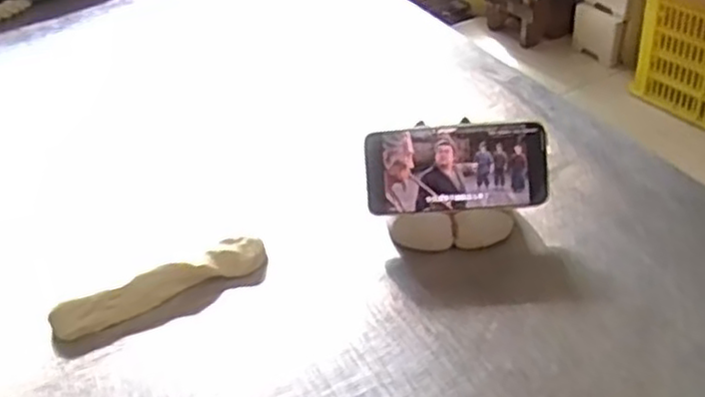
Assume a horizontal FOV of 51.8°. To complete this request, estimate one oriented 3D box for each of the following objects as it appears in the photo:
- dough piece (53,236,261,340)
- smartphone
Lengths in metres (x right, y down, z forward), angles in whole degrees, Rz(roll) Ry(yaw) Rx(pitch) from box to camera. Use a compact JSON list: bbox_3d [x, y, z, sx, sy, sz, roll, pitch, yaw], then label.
[{"bbox_3d":[-0.153,0.072,0.588,0.172,0.024,0.027,-21,40,-19],"label":"dough piece"},{"bbox_3d":[0.087,-0.026,0.605,0.149,0.072,0.007,-4,-1,0],"label":"smartphone"}]

